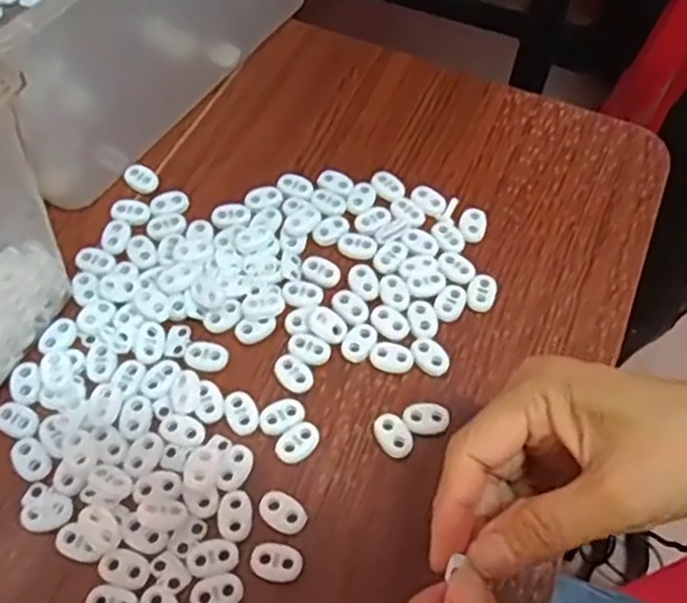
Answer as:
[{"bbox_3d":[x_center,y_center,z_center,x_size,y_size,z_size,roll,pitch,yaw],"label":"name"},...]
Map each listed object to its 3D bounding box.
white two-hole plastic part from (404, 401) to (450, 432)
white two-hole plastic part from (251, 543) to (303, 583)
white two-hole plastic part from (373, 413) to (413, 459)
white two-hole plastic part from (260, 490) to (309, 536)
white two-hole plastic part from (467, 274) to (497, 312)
[{"bbox_3d":[0.041,0.058,0.361,0.023,0.006,0.015,4,58,1],"label":"white two-hole plastic part"},{"bbox_3d":[-0.030,0.115,0.323,0.023,0.004,0.016,11,58,5],"label":"white two-hole plastic part"},{"bbox_3d":[0.024,0.066,0.357,0.015,0.006,0.023,-28,63,-18],"label":"white two-hole plastic part"},{"bbox_3d":[-0.028,0.096,0.335,0.023,0.004,0.016,24,61,13],"label":"white two-hole plastic part"},{"bbox_3d":[0.076,-0.004,0.401,0.015,0.010,0.020,13,59,6],"label":"white two-hole plastic part"}]

